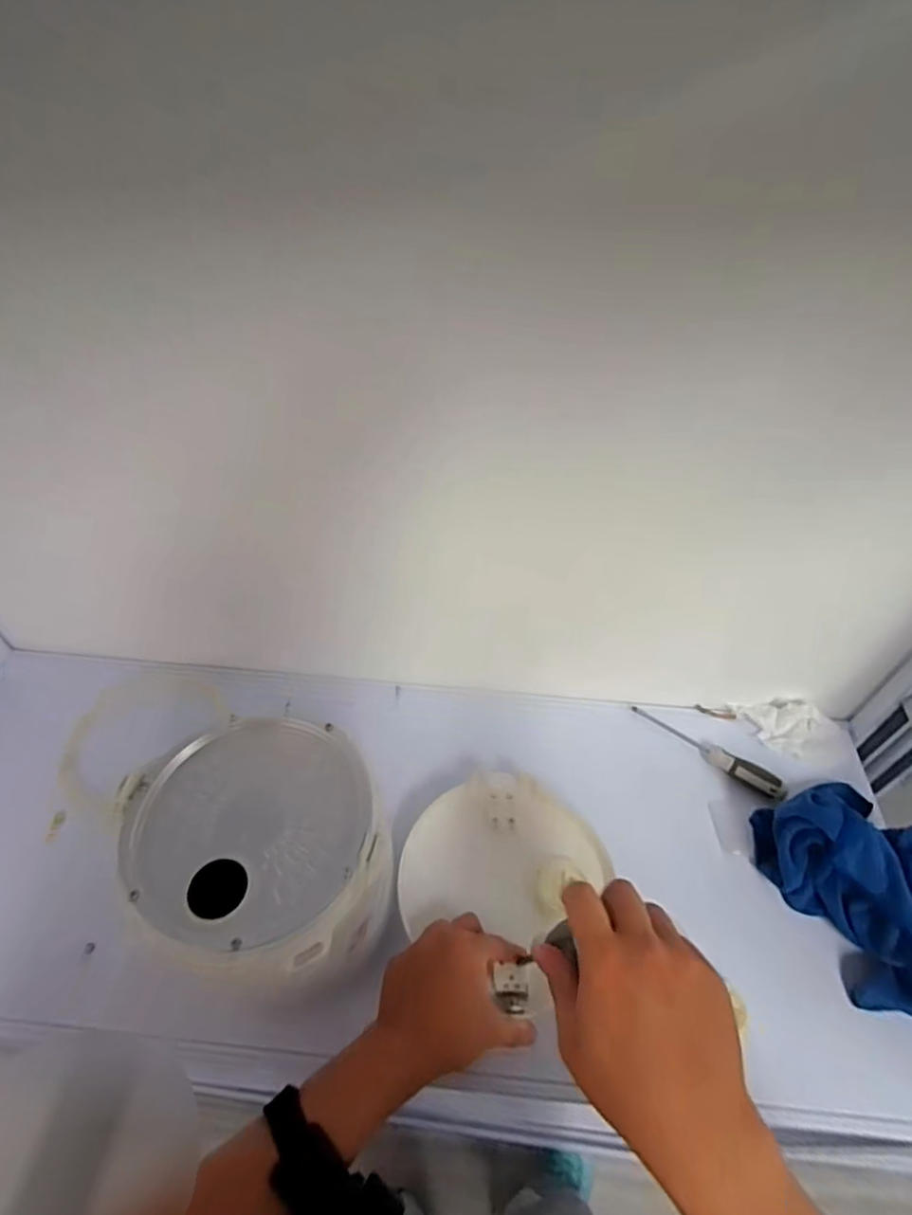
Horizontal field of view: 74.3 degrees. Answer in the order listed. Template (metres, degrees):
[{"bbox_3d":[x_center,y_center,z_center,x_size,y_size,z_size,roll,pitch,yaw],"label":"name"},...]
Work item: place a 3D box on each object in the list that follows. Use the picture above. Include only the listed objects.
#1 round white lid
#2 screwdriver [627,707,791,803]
[{"bbox_3d":[0.044,0.255,0.589,0.175,0.030,0.180,1,49,-1],"label":"round white lid"},{"bbox_3d":[0.301,0.165,0.718,0.183,0.028,0.029,36,57,27],"label":"screwdriver"}]

